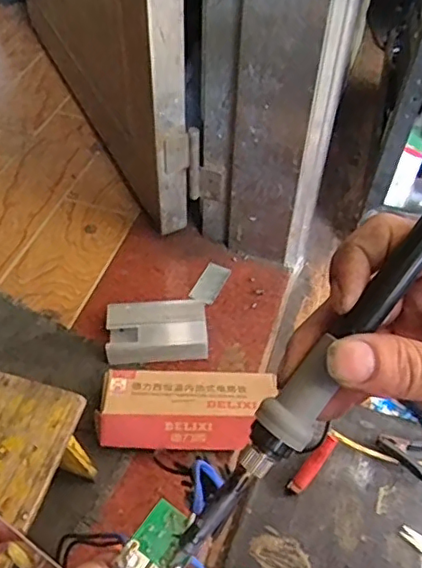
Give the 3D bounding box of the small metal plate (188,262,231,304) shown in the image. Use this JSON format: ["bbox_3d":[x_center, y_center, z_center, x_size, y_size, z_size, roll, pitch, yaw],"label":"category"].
[{"bbox_3d":[-0.001,-0.004,0.946,0.046,0.004,0.085,22,53,15],"label":"small metal plate"}]

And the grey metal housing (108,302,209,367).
[{"bbox_3d":[-0.081,0.070,0.858,0.149,0.050,0.090,-4,51,-6],"label":"grey metal housing"}]

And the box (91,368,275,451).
[{"bbox_3d":[-0.031,0.173,0.769,0.227,0.057,0.103,2,50,-1],"label":"box"}]

